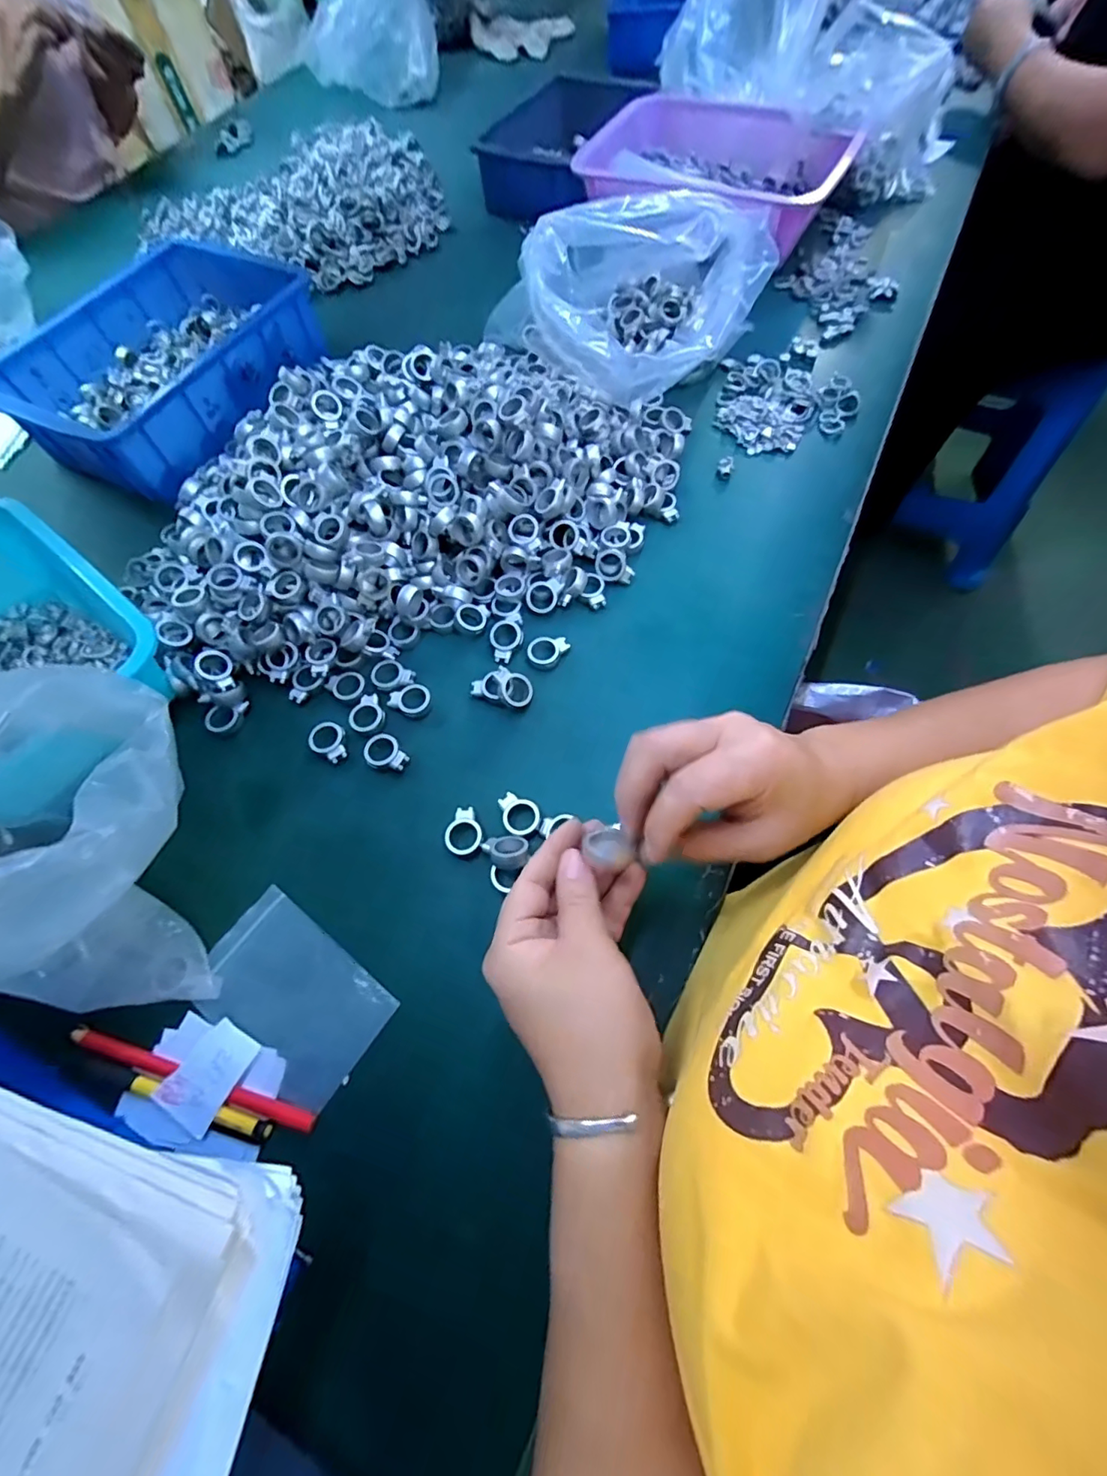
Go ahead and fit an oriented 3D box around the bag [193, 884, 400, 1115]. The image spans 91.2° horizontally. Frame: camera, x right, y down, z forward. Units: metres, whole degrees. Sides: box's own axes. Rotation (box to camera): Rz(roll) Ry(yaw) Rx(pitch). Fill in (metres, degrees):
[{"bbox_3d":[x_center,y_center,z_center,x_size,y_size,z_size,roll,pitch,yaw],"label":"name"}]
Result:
[{"bbox_3d":[-0.168,0.164,0.346,0.123,0.005,0.077,33,69,17],"label":"bag"}]

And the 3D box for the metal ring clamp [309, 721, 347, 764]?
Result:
[{"bbox_3d":[-0.171,0.002,0.415,0.033,0.004,0.026,40,73,18],"label":"metal ring clamp"}]

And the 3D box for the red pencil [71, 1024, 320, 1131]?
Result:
[{"bbox_3d":[-0.218,0.203,0.324,0.167,0.005,0.010,14,67,8],"label":"red pencil"}]

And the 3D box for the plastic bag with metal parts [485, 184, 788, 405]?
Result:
[{"bbox_3d":[0.092,-0.424,0.526,0.208,0.130,0.209,15,67,9],"label":"plastic bag with metal parts"}]

